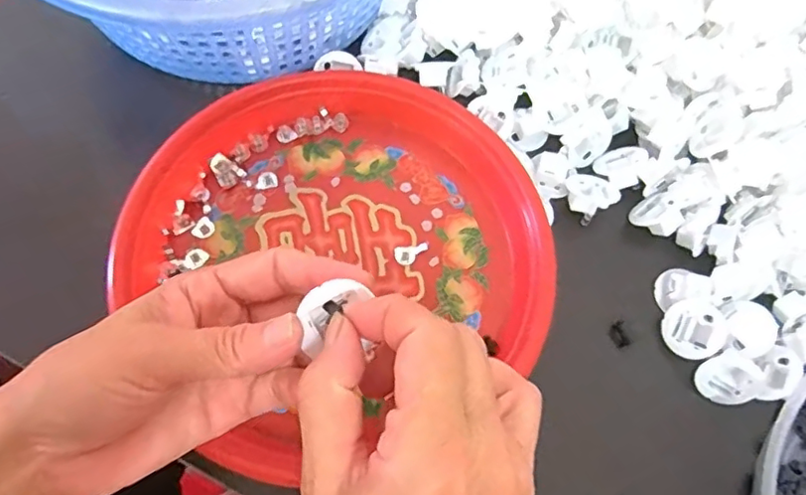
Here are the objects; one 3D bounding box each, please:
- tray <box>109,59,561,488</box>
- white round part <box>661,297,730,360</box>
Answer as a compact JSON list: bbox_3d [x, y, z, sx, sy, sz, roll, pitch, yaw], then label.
[{"bbox_3d":[-0.033,-0.004,0.345,0.235,0.028,0.222,1,68,-2],"label":"tray"},{"bbox_3d":[0.168,0.047,0.338,0.033,0.008,0.033,-10,70,28],"label":"white round part"}]

